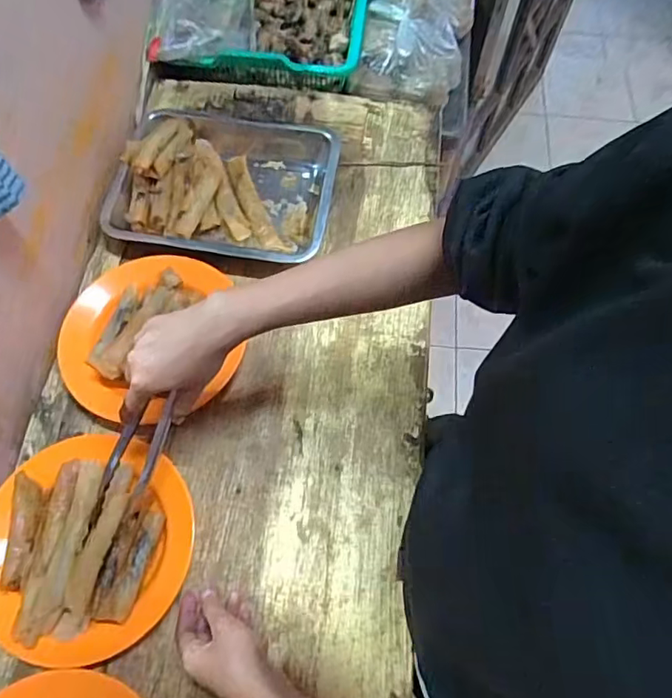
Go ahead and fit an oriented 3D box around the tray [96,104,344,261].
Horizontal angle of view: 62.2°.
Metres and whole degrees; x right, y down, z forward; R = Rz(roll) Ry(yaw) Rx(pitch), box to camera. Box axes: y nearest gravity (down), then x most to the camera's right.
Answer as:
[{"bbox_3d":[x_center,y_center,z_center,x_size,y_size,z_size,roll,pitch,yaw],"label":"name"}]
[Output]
[{"bbox_3d":[-0.150,-0.222,0.726,0.281,0.060,0.218,10,65,2],"label":"tray"}]

